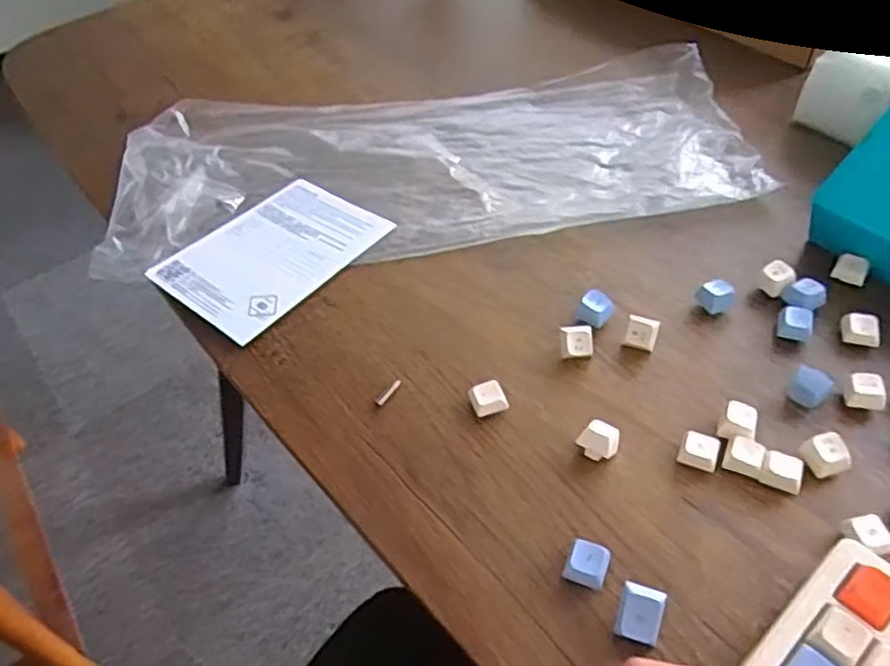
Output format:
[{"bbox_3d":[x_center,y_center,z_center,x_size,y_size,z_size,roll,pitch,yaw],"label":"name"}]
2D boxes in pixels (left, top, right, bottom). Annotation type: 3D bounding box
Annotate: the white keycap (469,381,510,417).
[{"bbox_3d":[0.024,0.037,0.384,0.018,0.011,0.016,-18,49,-10],"label":"white keycap"}]

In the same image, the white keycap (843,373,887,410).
[{"bbox_3d":[0.221,0.032,0.368,0.017,0.015,0.017,13,51,16],"label":"white keycap"}]

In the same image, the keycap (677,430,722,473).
[{"bbox_3d":[0.129,0.060,0.354,0.019,0.012,0.017,18,53,20],"label":"keycap"}]

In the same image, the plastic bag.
[{"bbox_3d":[-0.012,-0.141,0.532,0.453,0.029,0.212,-6,48,0],"label":"plastic bag"}]

